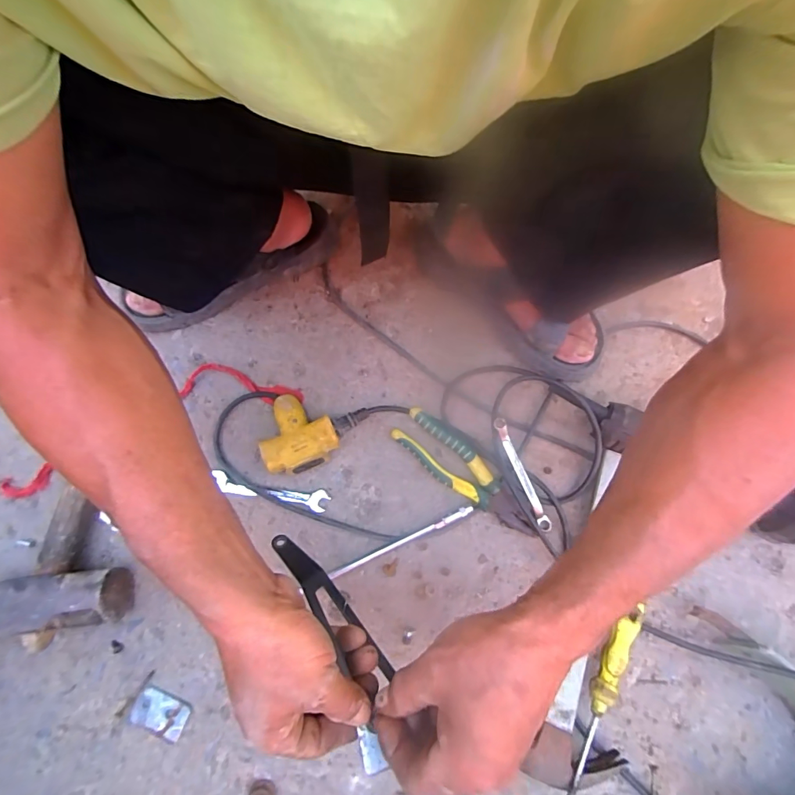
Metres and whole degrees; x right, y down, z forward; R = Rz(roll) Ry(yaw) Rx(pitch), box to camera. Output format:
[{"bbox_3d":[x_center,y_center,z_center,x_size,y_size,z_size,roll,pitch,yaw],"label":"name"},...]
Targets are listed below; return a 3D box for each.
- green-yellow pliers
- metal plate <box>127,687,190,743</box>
[{"bbox_3d":[0.079,0.087,0.487,0.184,0.024,0.054,41,75,10],"label":"green-yellow pliers"},{"bbox_3d":[-0.234,0.310,0.413,0.057,0.006,0.033,16,72,3],"label":"metal plate"}]

